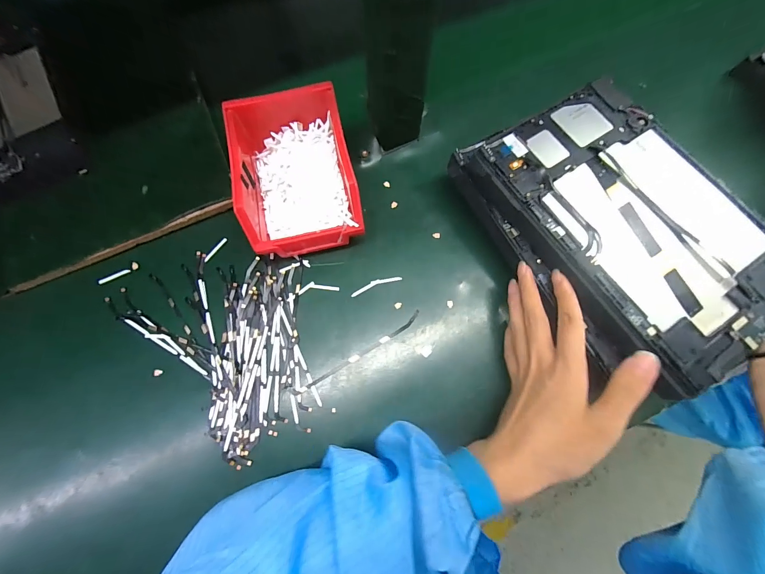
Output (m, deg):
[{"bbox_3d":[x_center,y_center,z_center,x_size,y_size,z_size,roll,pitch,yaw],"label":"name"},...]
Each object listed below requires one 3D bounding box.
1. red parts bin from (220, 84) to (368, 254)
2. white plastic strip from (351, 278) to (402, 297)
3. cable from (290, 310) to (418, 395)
[{"bbox_3d":[-0.084,-0.114,0.328,0.105,0.070,0.157,-12,76,-4],"label":"red parts bin"},{"bbox_3d":[-0.007,-0.003,0.333,0.053,0.004,0.008,-20,76,-6],"label":"white plastic strip"},{"bbox_3d":[-0.021,0.063,0.316,0.138,0.004,0.009,-31,78,-8],"label":"cable"}]

